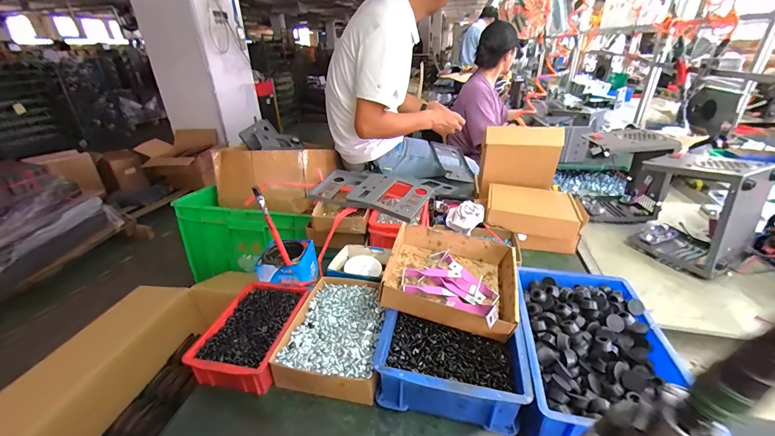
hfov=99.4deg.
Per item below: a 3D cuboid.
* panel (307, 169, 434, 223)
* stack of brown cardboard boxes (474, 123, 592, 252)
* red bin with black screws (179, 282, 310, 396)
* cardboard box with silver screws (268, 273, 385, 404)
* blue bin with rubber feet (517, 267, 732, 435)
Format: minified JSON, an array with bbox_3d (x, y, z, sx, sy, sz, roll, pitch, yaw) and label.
[{"bbox_3d":[-0.041,-0.071,0.875,0.316,0.047,0.178,10,40,19],"label":"panel"},{"bbox_3d":[0.374,-0.085,0.867,0.225,0.233,0.262,3,28,9],"label":"stack of brown cardboard boxes"},{"bbox_3d":[-0.230,0.200,0.572,0.136,0.056,0.198,4,28,11],"label":"red bin with black screws"},{"bbox_3d":[-0.082,0.197,0.581,0.157,0.050,0.222,2,28,8],"label":"cardboard box with silver screws"},{"bbox_3d":[0.305,0.196,0.506,0.200,0.095,0.306,4,28,11],"label":"blue bin with rubber feet"}]

